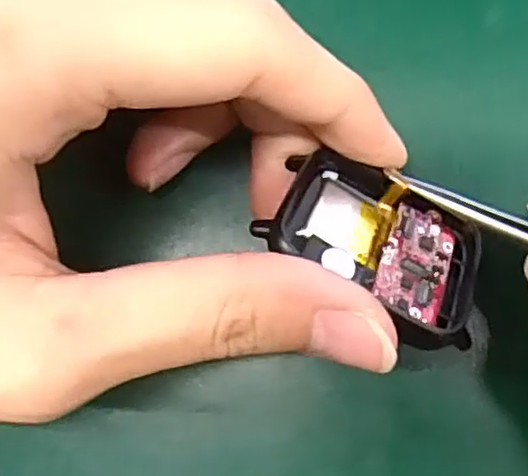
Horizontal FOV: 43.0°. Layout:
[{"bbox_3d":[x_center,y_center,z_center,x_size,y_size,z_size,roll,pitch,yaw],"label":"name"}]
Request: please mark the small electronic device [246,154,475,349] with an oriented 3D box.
[{"bbox_3d":[0.026,0.000,0.142,0.046,0.011,0.036,32,48,4],"label":"small electronic device"}]

